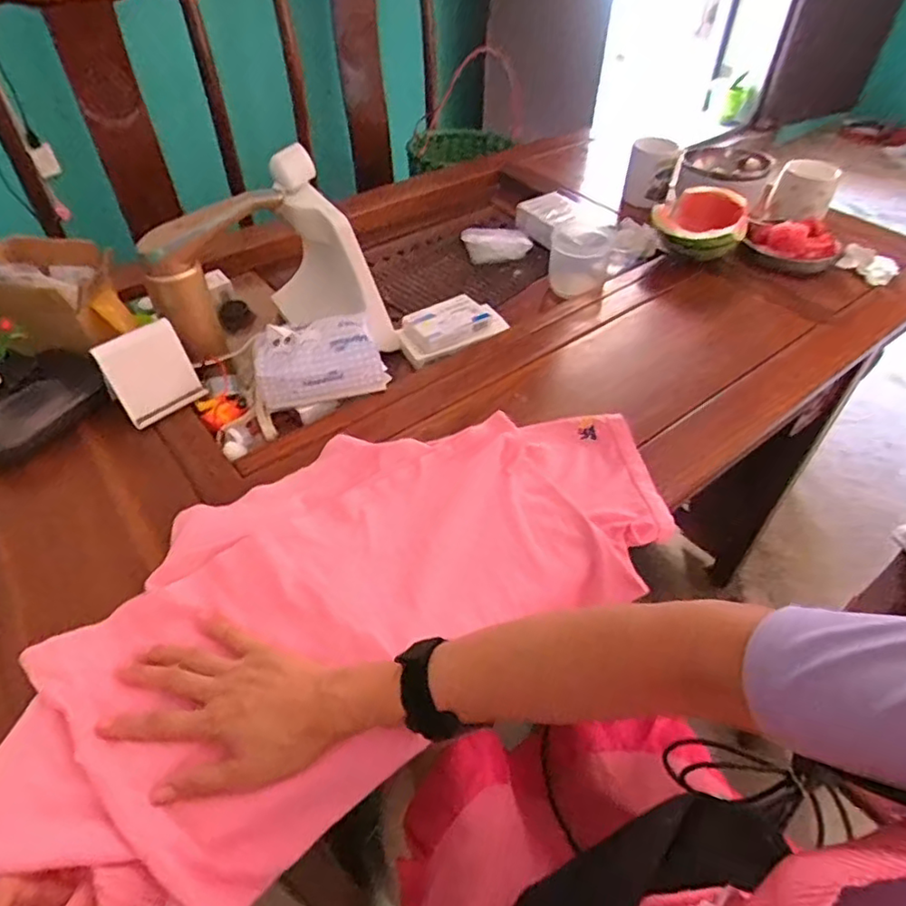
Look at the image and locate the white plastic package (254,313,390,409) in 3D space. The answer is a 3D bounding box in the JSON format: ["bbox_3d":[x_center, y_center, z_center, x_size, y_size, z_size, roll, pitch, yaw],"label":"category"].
[{"bbox_3d":[-0.152,-0.102,0.709,0.141,0.084,0.064,-7,48,-8],"label":"white plastic package"}]

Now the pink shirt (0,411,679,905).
[{"bbox_3d":[-0.082,0.121,0.549,0.625,0.079,0.290,-29,54,-28],"label":"pink shirt"}]

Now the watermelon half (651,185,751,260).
[{"bbox_3d":[0.397,-0.370,0.990,0.142,0.079,0.184,20,49,16],"label":"watermelon half"}]

